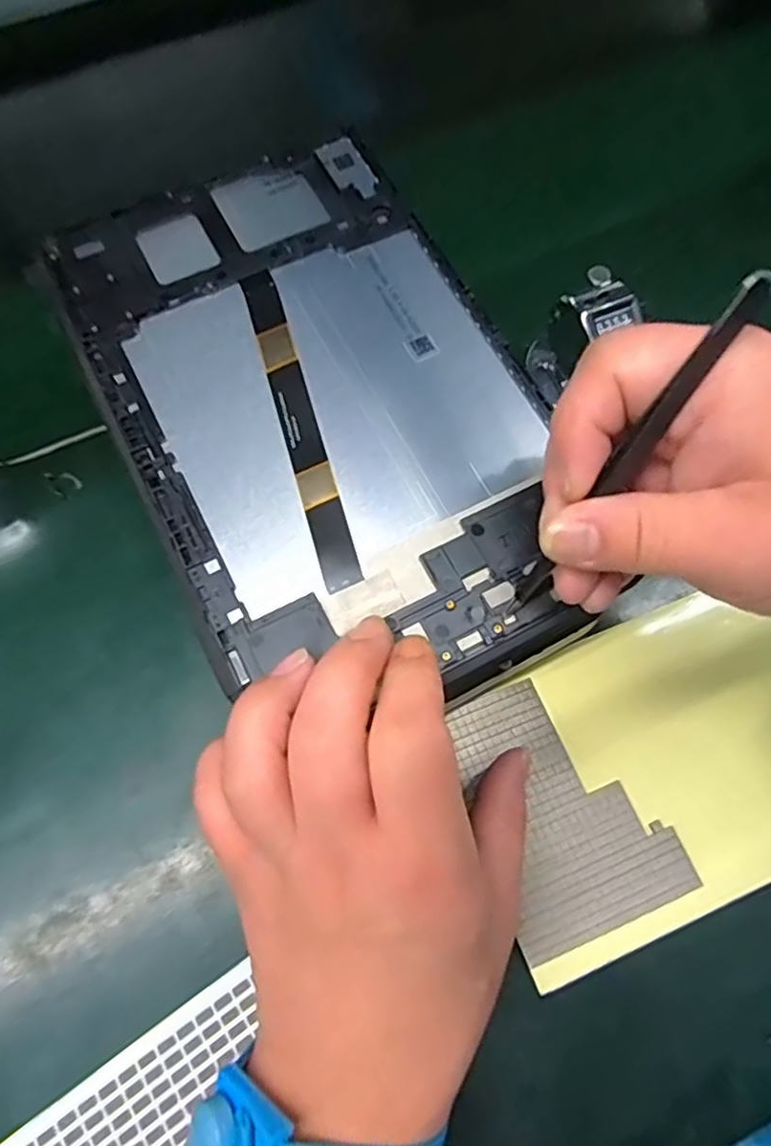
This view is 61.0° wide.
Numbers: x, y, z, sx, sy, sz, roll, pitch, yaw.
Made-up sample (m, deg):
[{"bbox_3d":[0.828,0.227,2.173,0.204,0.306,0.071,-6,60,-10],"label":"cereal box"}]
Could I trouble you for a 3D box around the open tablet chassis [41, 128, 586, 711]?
[{"bbox_3d":[-0.026,-0.068,0.253,0.149,0.007,0.244,-26,71,-9],"label":"open tablet chassis"}]

